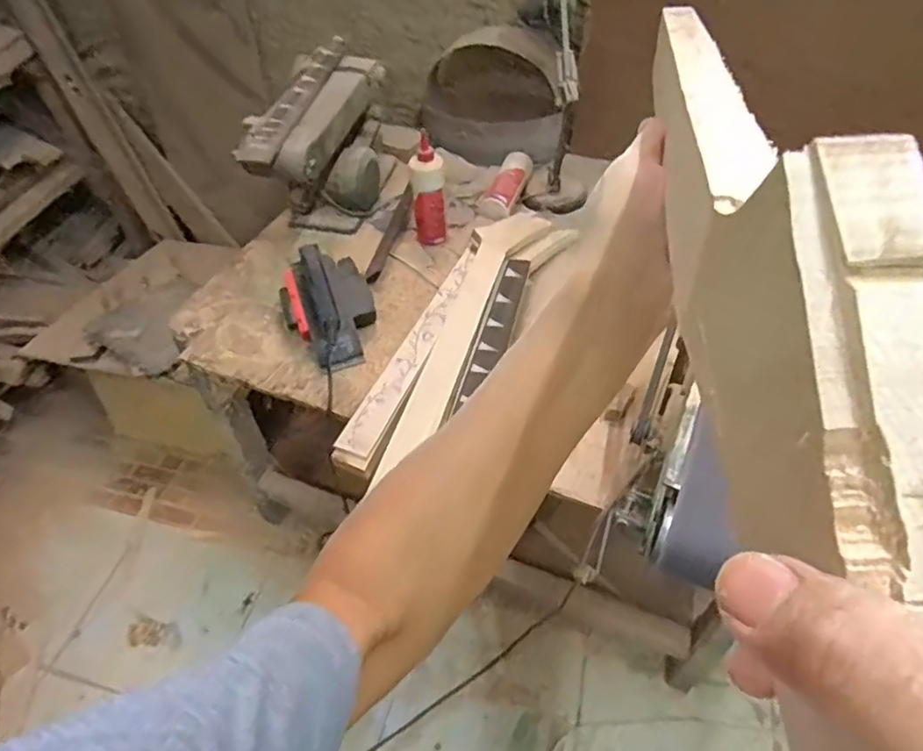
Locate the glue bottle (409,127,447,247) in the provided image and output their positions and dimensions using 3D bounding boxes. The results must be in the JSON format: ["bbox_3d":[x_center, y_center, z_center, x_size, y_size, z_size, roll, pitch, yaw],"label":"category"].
[{"bbox_3d":[-0.063,-0.347,1.193,0.064,0.210,0.050,-5,50,-1],"label":"glue bottle"}]

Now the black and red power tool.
[{"bbox_3d":[-0.232,-0.131,1.054,0.152,0.128,0.226,-16,51,-10],"label":"black and red power tool"}]

